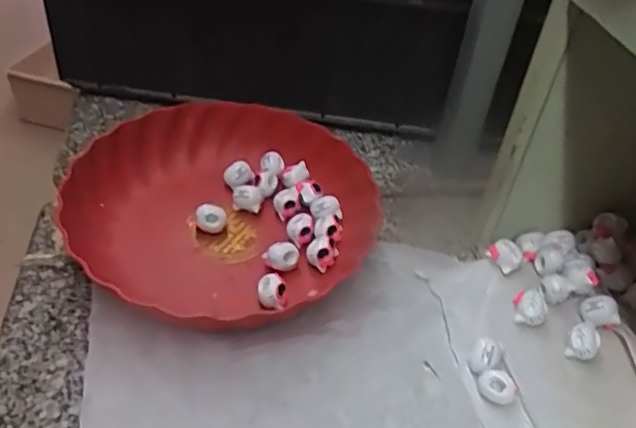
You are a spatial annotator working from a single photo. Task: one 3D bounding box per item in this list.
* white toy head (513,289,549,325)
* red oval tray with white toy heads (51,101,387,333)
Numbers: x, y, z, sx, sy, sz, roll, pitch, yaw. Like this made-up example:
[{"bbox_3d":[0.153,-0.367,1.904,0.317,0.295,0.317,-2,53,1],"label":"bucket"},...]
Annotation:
[{"bbox_3d":[0.157,0.070,0.435,0.021,0.023,0.025,8,41,2],"label":"white toy head"},{"bbox_3d":[-0.075,-0.006,0.488,0.238,0.049,0.238,-28,52,-33],"label":"red oval tray with white toy heads"}]

